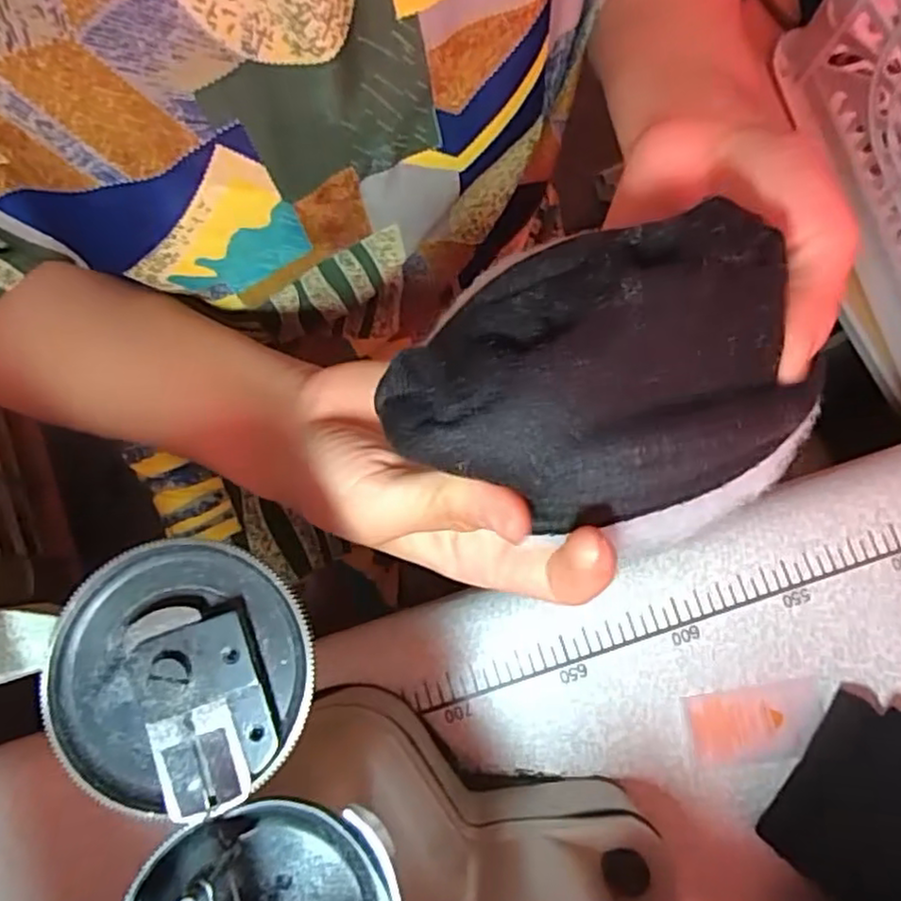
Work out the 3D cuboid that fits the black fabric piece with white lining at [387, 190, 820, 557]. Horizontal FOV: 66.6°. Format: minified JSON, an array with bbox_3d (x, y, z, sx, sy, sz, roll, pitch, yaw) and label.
[{"bbox_3d":[0.038,-0.018,0.183,0.105,0.031,0.082,-13,80,-2],"label":"black fabric piece with white lining"}]

